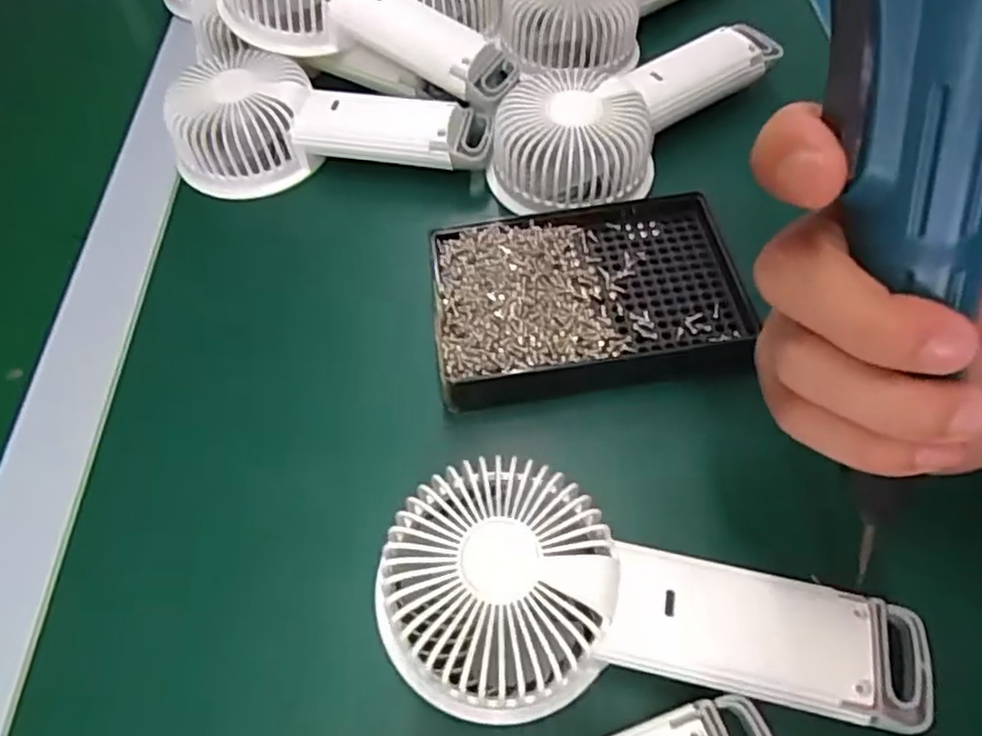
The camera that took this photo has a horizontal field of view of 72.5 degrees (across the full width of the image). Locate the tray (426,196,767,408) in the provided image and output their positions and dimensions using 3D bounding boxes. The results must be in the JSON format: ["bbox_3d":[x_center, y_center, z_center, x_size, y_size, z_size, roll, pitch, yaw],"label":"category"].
[{"bbox_3d":[0.044,-0.034,0.311,0.139,0.024,0.093,-5,58,-7],"label":"tray"}]

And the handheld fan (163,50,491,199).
[{"bbox_3d":[-0.089,-0.139,0.381,0.175,0.043,0.080,4,56,-3],"label":"handheld fan"}]

